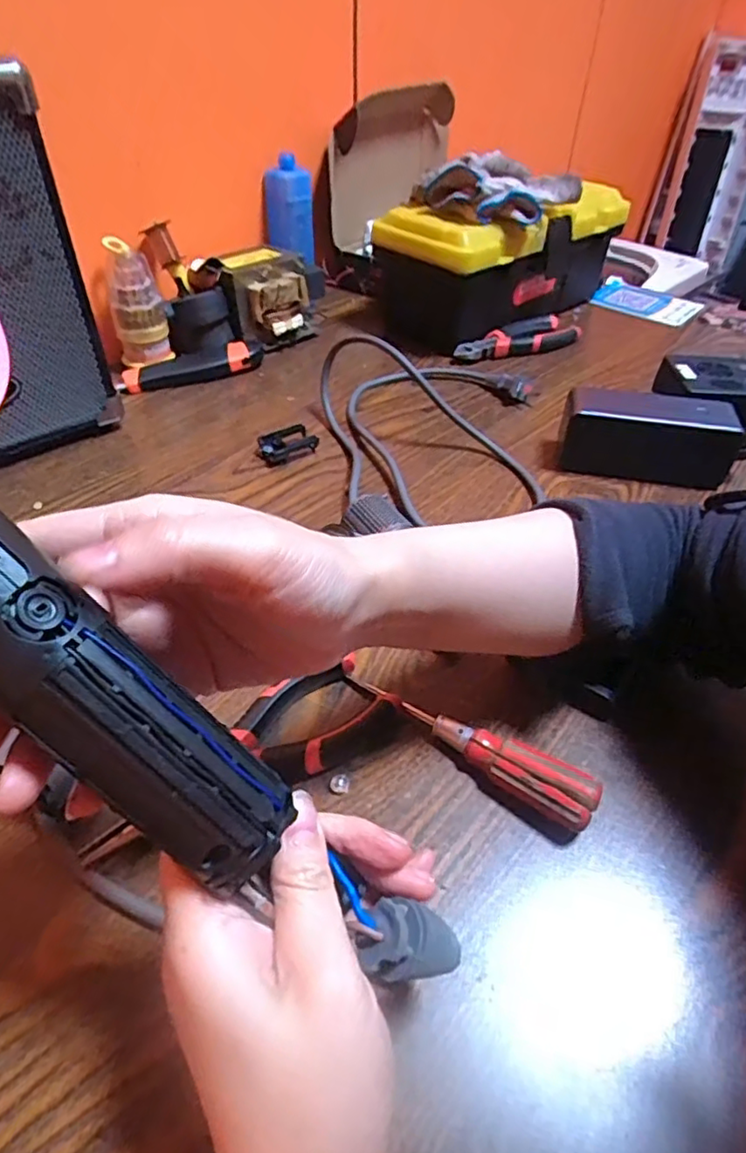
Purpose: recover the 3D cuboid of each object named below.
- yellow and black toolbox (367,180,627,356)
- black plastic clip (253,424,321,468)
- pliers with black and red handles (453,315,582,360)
[{"bbox_3d":[0.145,-0.354,0.683,0.284,0.138,0.130,-24,49,-24],"label":"yellow and black toolbox"},{"bbox_3d":[-0.072,-0.112,0.522,0.048,0.018,0.032,-29,52,-29],"label":"black plastic clip"},{"bbox_3d":[0.154,-0.253,0.656,0.147,0.024,0.037,-16,46,-17],"label":"pliers with black and red handles"}]

